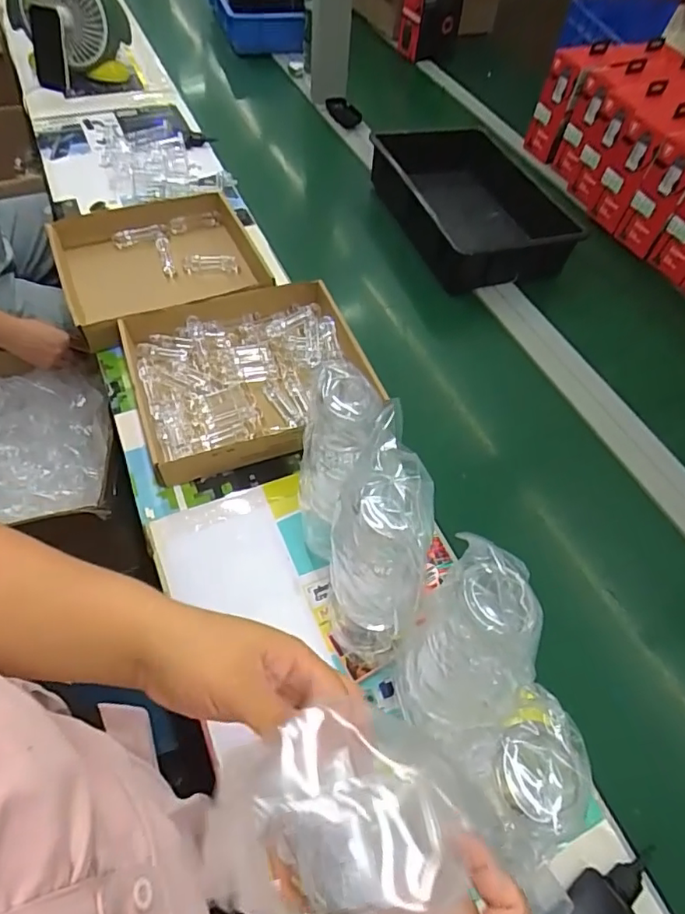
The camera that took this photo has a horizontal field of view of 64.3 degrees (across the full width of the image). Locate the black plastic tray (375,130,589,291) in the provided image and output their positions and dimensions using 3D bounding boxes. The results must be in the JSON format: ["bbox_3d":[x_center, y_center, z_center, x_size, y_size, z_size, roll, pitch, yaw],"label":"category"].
[{"bbox_3d":[0.243,-0.481,1.068,0.297,0.134,0.391,-10,57,-11],"label":"black plastic tray"}]

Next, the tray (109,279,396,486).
[{"bbox_3d":[-0.131,-0.119,0.793,0.322,0.051,0.282,-17,59,-15],"label":"tray"}]

